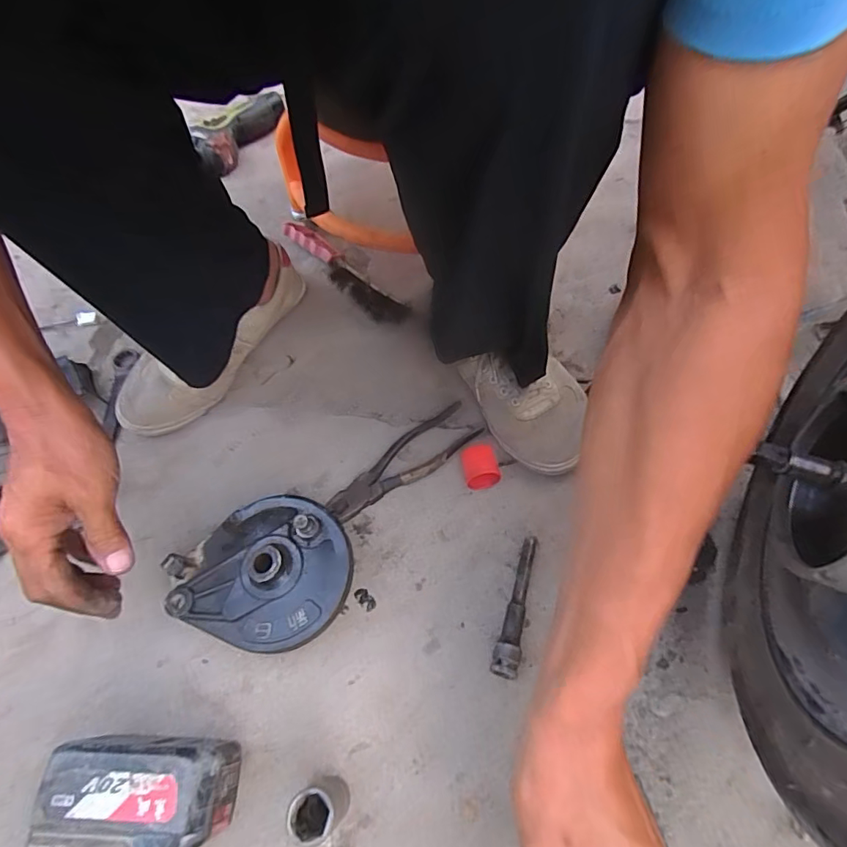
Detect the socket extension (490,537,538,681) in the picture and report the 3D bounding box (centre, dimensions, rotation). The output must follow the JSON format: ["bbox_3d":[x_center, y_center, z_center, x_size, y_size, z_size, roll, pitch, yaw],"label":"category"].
[{"bbox_3d":[0.083,0.157,0.431,0.020,0.022,0.123,16,60,10],"label":"socket extension"}]

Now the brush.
[{"bbox_3d":[-0.105,-0.197,0.644,0.055,0.036,0.225,-38,65,-20],"label":"brush"}]

